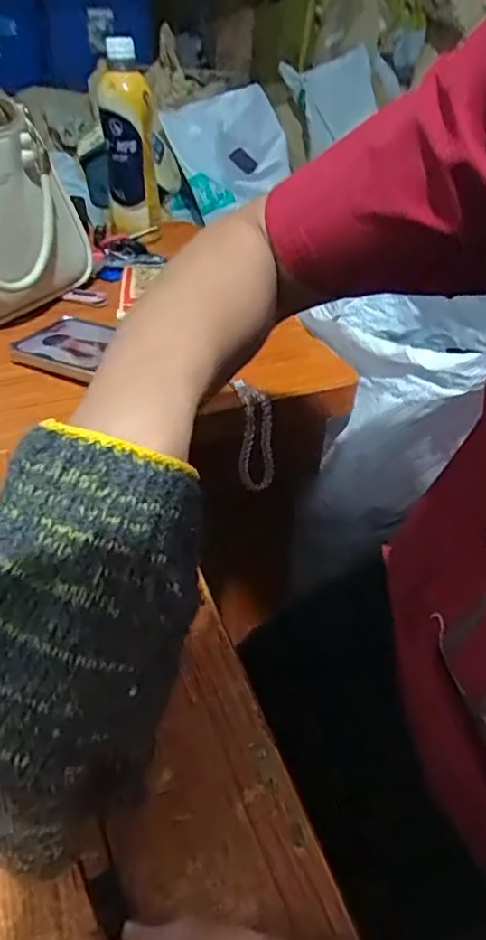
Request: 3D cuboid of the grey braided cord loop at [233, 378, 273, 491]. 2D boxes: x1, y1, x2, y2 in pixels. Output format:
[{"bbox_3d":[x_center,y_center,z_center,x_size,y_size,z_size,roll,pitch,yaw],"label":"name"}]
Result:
[{"bbox_3d":[0.010,-0.027,0.490,0.034,0.107,0.011,-9,40,-14],"label":"grey braided cord loop"}]

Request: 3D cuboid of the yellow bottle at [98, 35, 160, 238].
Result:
[{"bbox_3d":[-0.142,-0.400,0.727,0.062,0.220,0.076,-1,39,-5],"label":"yellow bottle"}]

